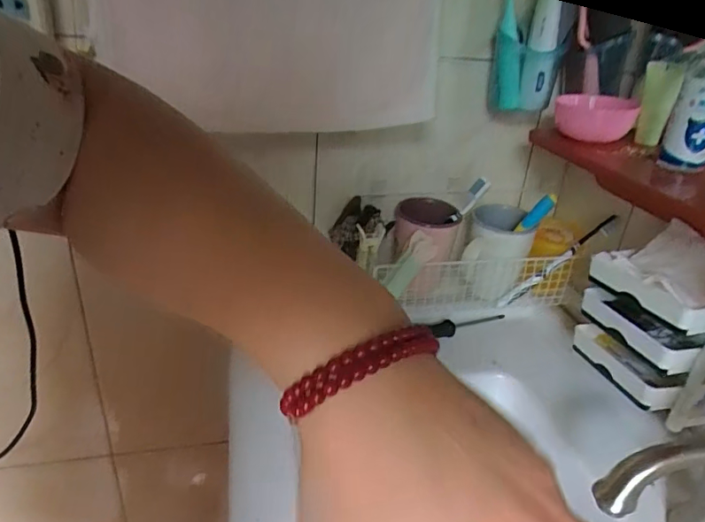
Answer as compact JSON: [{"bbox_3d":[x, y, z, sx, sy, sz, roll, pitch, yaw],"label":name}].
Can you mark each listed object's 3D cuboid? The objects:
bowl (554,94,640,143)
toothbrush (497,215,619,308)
[{"bbox_3d":[0.253,-0.151,0.527,0.075,0.038,0.068,16,30,22],"label":"bowl"},{"bbox_3d":[0.249,0.002,0.615,0.170,0.022,0.016,-39,28,11],"label":"toothbrush"}]

